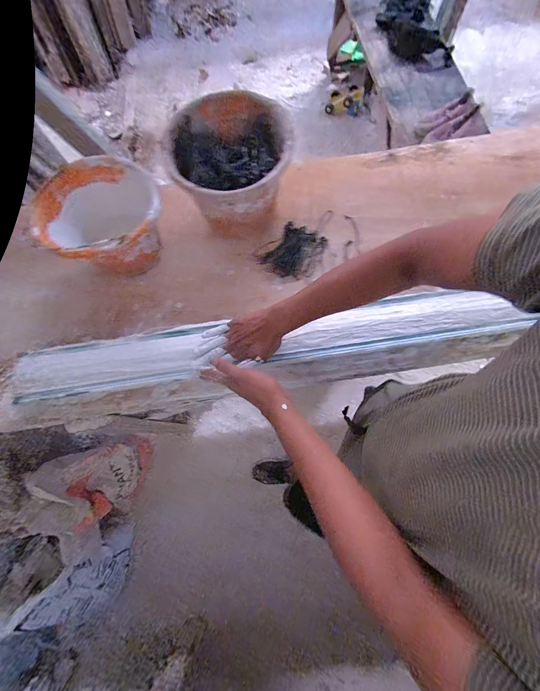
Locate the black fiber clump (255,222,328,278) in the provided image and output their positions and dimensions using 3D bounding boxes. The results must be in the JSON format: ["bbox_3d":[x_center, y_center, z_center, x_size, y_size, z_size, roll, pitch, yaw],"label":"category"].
[{"bbox_3d":[0.057,-0.232,0.692,0.133,0.021,0.137,23,75,7],"label":"black fiber clump"}]

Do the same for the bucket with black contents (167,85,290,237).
[{"bbox_3d":[-0.084,-0.392,0.647,0.239,0.169,0.253,0,74,1],"label":"bucket with black contents"}]

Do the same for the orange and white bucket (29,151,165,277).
[{"bbox_3d":[-0.352,-0.273,0.644,0.245,0.162,0.231,0,74,1],"label":"orange and white bucket"}]

